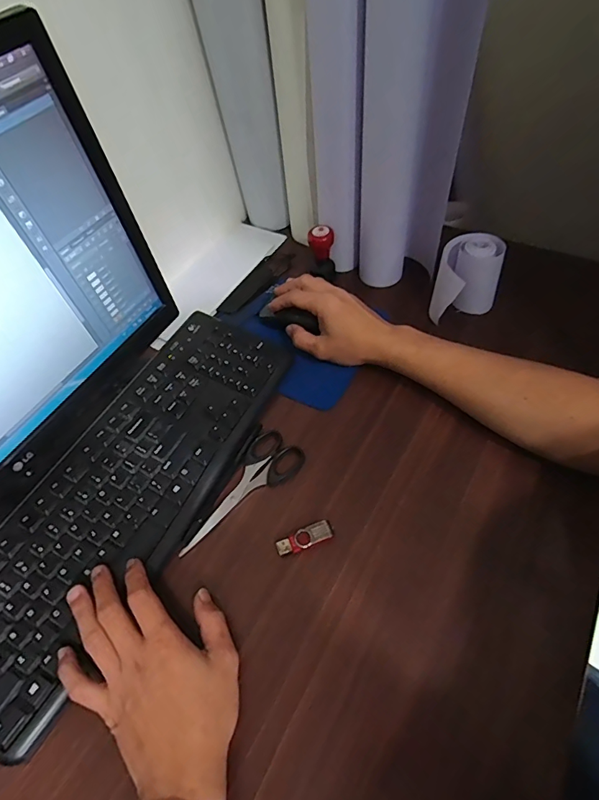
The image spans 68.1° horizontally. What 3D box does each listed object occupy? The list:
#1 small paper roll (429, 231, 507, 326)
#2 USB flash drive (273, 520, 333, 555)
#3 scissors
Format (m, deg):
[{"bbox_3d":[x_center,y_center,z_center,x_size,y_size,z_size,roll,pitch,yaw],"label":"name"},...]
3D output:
[{"bbox_3d":[0.205,-0.144,0.541,0.076,0.087,0.077,0,58,0],"label":"small paper roll"},{"bbox_3d":[0.005,0.128,0.412,0.053,0.008,0.018,-19,60,-11],"label":"USB flash drive"},{"bbox_3d":[-0.064,0.089,0.449,0.150,0.004,0.056,-38,65,-21],"label":"scissors"}]

